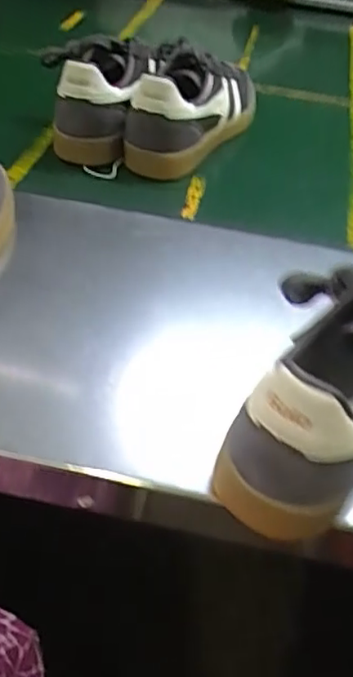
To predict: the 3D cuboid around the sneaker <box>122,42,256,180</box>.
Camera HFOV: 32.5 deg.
[{"bbox_3d":[0.026,-0.252,0.638,0.076,0.094,0.199,24,47,16],"label":"sneaker"}]

